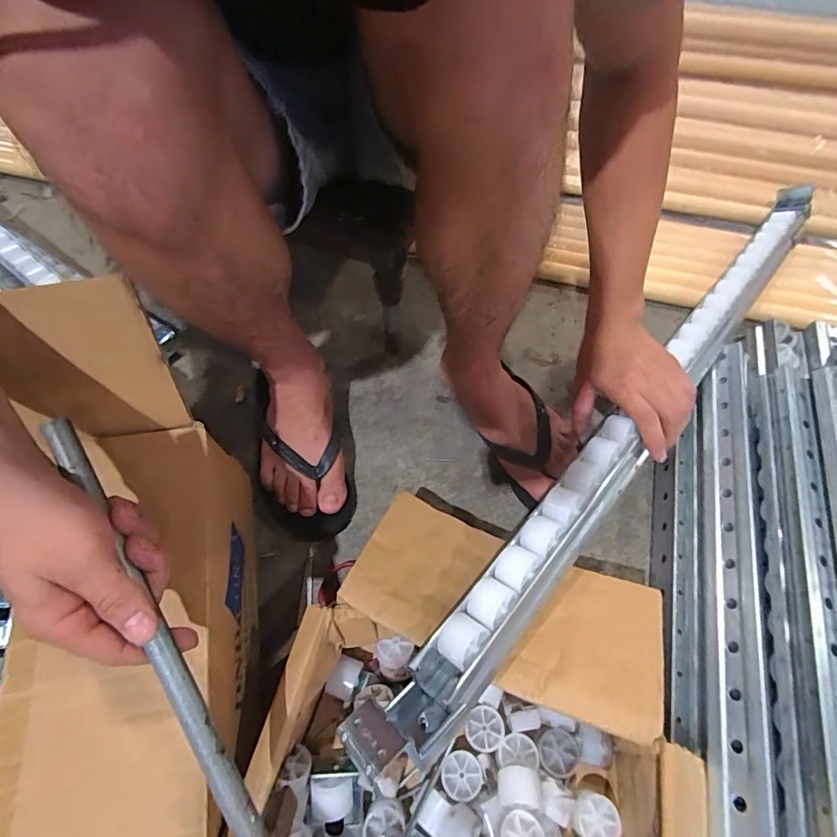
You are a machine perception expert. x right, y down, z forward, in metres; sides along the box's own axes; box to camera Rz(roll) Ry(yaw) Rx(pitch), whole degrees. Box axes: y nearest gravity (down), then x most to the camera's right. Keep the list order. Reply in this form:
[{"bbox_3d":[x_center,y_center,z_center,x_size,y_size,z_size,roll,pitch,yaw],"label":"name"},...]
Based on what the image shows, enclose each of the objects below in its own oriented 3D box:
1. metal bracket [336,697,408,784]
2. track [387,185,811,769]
[{"bbox_3d":[-0.031,0.212,0.304,0.033,0.022,0.039,-35,46,-21],"label":"metal bracket"},{"bbox_3d":[0.281,-0.049,0.513,0.050,0.049,0.880,38,62,20],"label":"track"}]

